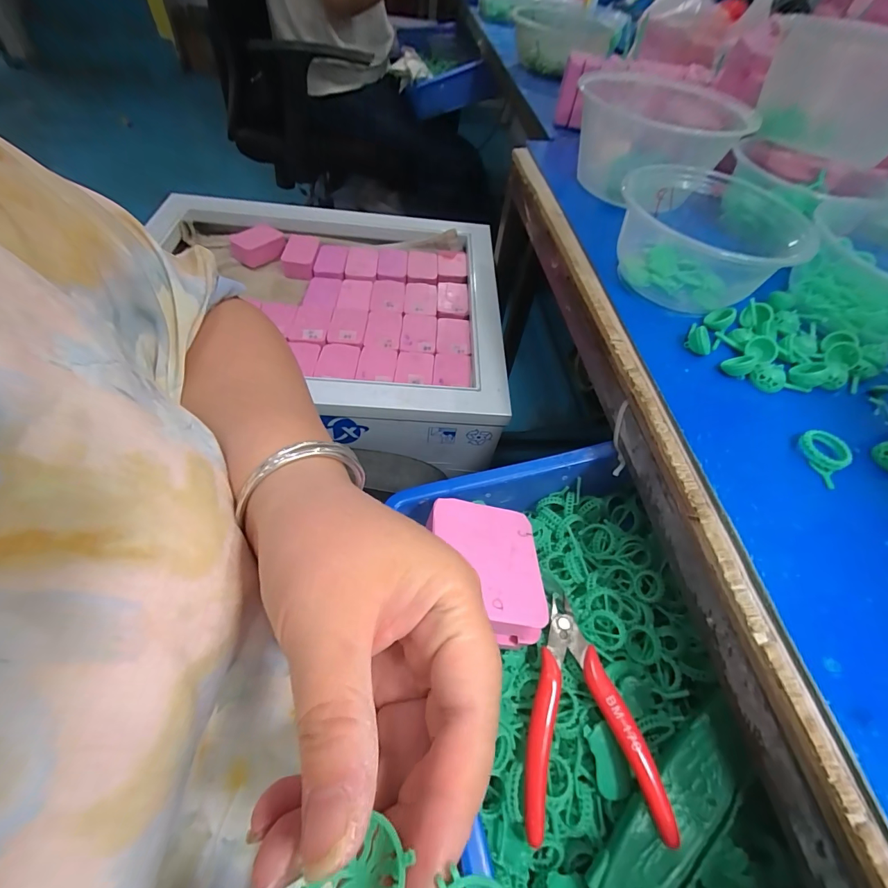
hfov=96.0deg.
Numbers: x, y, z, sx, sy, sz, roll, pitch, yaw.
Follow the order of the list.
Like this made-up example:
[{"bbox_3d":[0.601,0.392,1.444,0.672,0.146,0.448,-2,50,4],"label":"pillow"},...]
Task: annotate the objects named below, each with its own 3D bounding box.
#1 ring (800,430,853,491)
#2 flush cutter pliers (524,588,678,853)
[{"bbox_3d":[0.225,0.007,0.233,0.021,0.009,0.033,-6,57,-10],"label":"ring"},{"bbox_3d":[0.078,0.155,0.237,0.073,0.014,0.118,-1,56,-7],"label":"flush cutter pliers"}]

